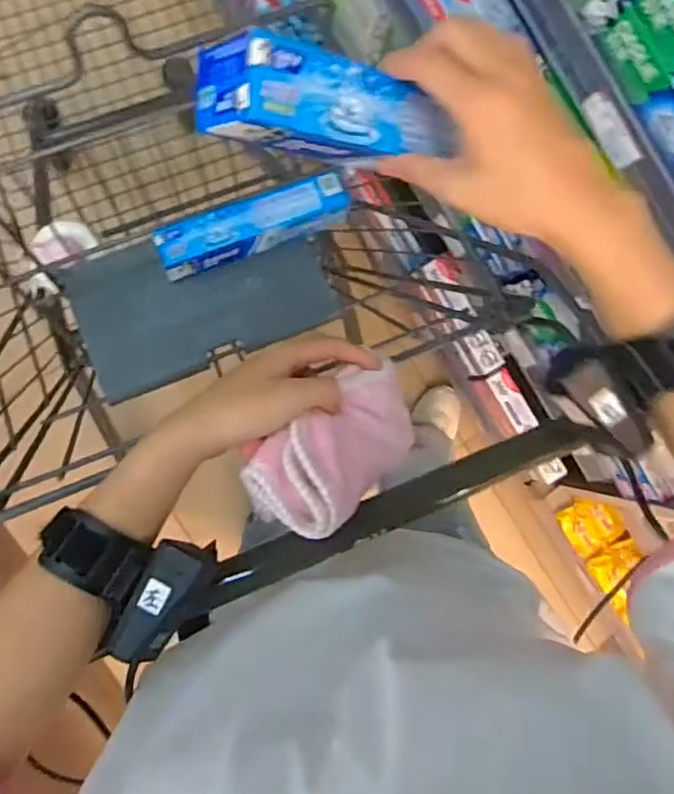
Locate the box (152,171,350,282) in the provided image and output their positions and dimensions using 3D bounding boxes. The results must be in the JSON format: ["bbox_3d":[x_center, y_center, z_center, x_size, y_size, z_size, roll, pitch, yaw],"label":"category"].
[{"bbox_3d":[-0.086,-0.178,0.666,0.198,0.038,0.054,-21,92,-9],"label":"box"}]

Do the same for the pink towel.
[{"bbox_3d":[0.007,0.031,0.428,0.071,0.037,0.149,56,41,-4],"label":"pink towel"}]

